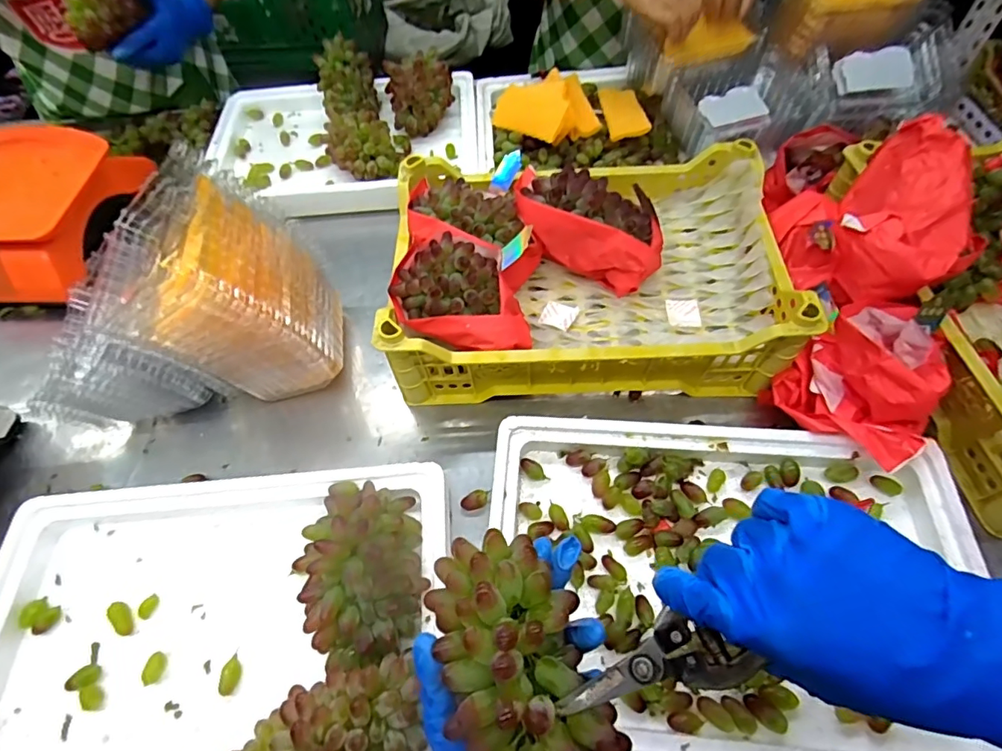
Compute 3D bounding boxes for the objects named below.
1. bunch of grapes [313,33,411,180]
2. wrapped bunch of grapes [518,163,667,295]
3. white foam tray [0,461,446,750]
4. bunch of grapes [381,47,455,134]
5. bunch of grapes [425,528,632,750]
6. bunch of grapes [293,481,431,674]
[{"bbox_3d":[-0.237,-0.436,0.840,0.132,0.093,0.261,-15,62,-4],"label":"bunch of grapes"},{"bbox_3d":[0.108,-0.190,0.640,0.201,0.085,0.111,25,63,17],"label":"wrapped bunch of grapes"},{"bbox_3d":[-0.268,0.239,0.459,0.449,0.070,0.307,-6,59,0],"label":"white foam tray"},{"bbox_3d":[-0.138,-0.488,0.866,0.111,0.075,0.126,-10,59,-3],"label":"bunch of grapes"},{"bbox_3d":[0.011,0.155,0.262,0.074,0.055,0.138,-18,63,-5],"label":"bunch of grapes"},{"bbox_3d":[-0.129,0.174,0.472,0.111,0.082,0.168,-18,59,-7],"label":"bunch of grapes"}]

